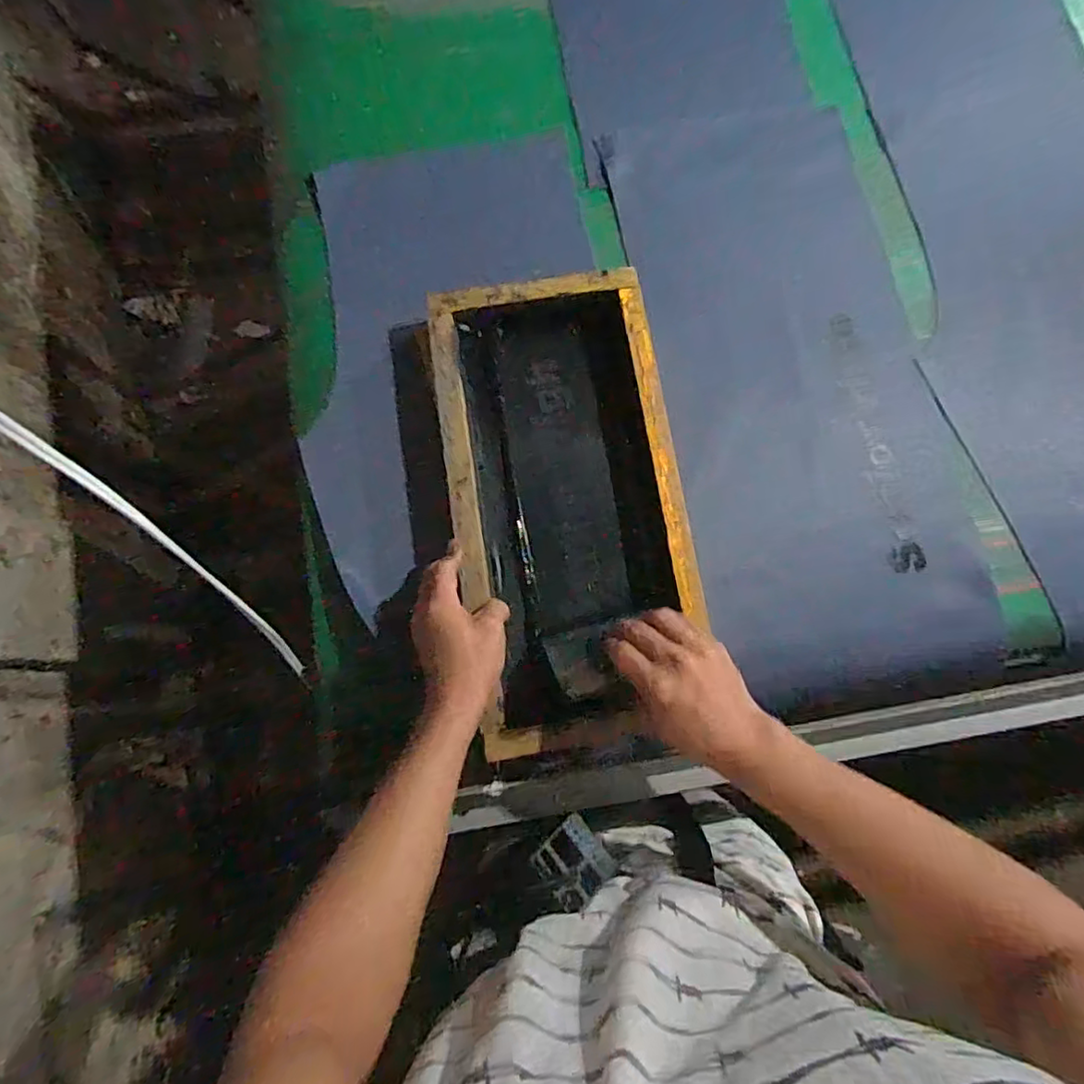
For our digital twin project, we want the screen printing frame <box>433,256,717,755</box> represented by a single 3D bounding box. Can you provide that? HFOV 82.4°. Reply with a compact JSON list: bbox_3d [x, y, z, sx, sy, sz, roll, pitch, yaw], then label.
[{"bbox_3d":[0.021,-0.039,0.588,0.218,0.055,0.449,-5,79,-2],"label":"screen printing frame"}]

